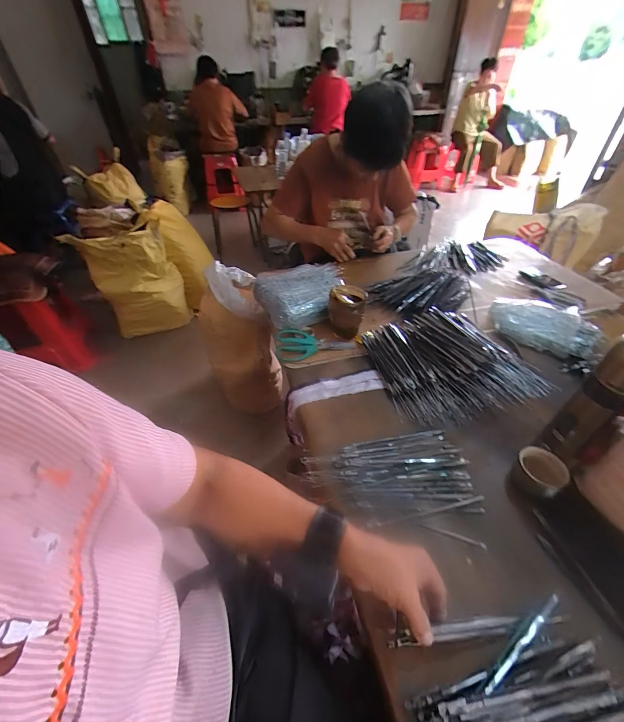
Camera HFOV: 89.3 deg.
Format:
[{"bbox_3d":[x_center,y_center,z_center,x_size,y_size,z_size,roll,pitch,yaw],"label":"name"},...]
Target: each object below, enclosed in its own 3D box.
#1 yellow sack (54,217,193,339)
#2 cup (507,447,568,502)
[{"bbox_3d":[-0.879,-0.389,1.624,0.403,0.552,0.167,-23,47,-21],"label":"yellow sack"},{"bbox_3d":[0.336,0.173,0.473,0.062,0.047,0.074,23,48,24],"label":"cup"}]

